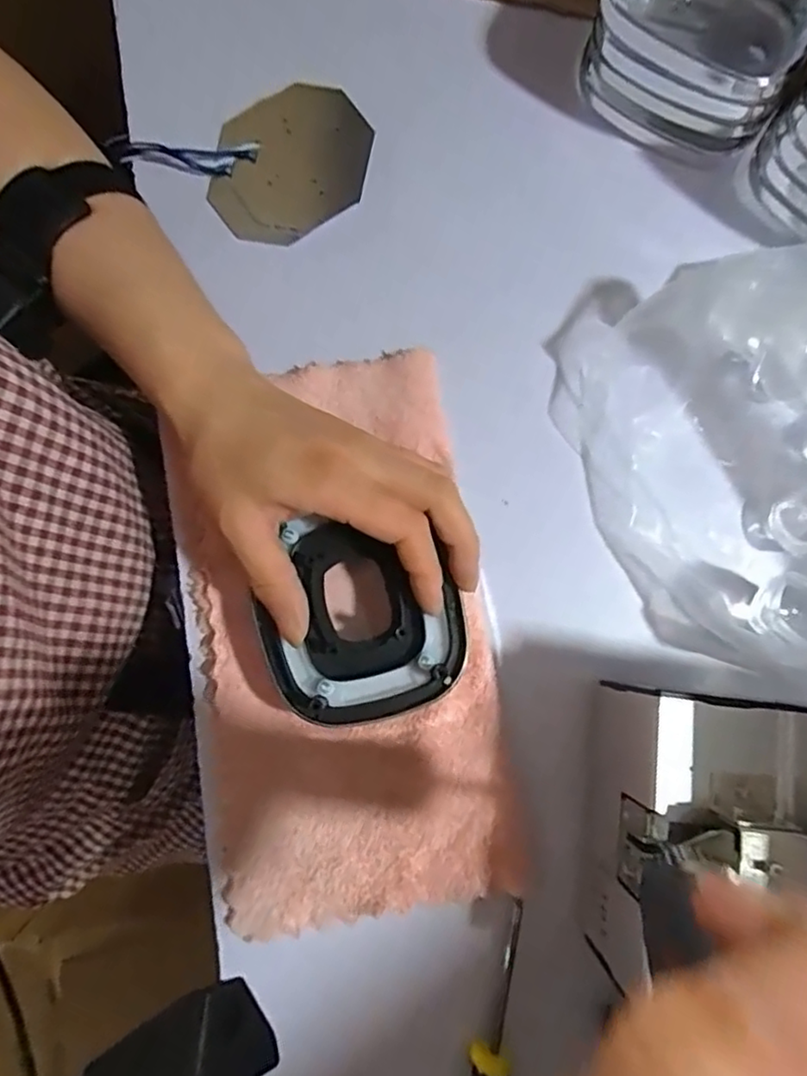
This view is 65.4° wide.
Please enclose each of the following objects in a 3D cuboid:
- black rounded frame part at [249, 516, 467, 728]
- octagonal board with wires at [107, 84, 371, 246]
[{"bbox_3d":[-0.021,0.039,0.311,0.098,0.013,0.099,-9,79,-1],"label":"black rounded frame part"},{"bbox_3d":[-0.071,-0.233,0.392,0.103,0.008,0.090,-28,83,-2],"label":"octagonal board with wires"}]

